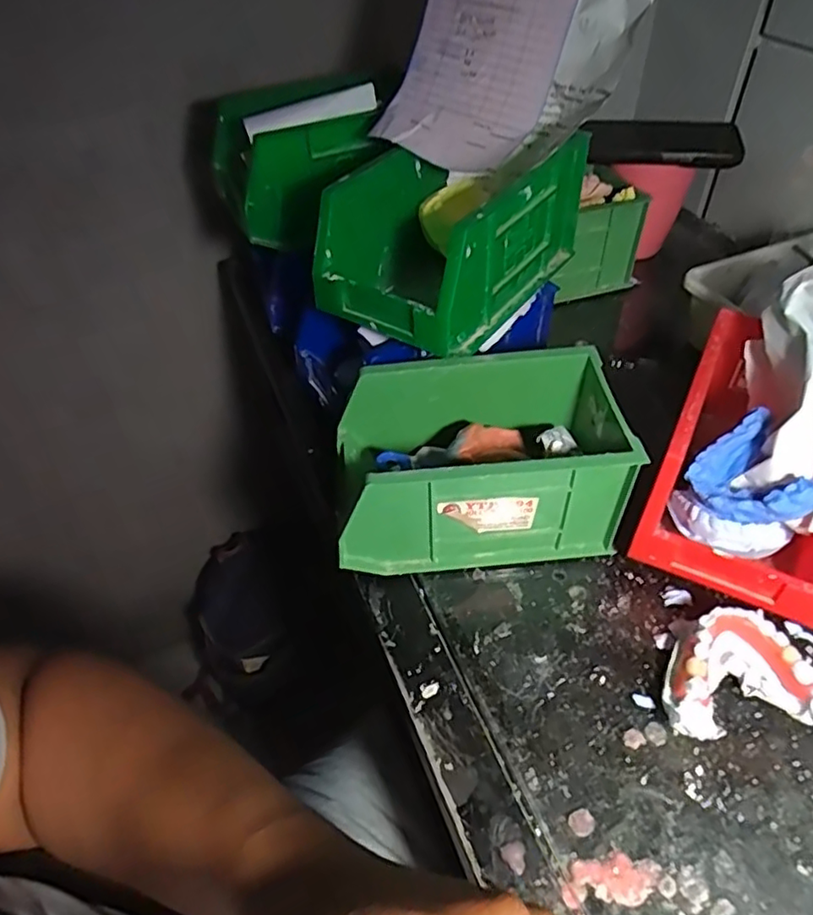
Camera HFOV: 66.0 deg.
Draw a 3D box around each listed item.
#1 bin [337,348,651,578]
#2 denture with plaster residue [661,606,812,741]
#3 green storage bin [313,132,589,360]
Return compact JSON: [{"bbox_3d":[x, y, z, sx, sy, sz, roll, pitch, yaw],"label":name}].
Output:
[{"bbox_3d":[0.042,0.003,0.386,0.161,0.086,0.097,-4,48,-1],"label":"bin"},{"bbox_3d":[0.166,0.111,0.317,0.078,0.031,0.056,-5,48,-2],"label":"denture with plaster residue"},{"bbox_3d":[0.029,-0.144,0.405,0.098,0.084,0.164,26,54,24],"label":"green storage bin"}]

